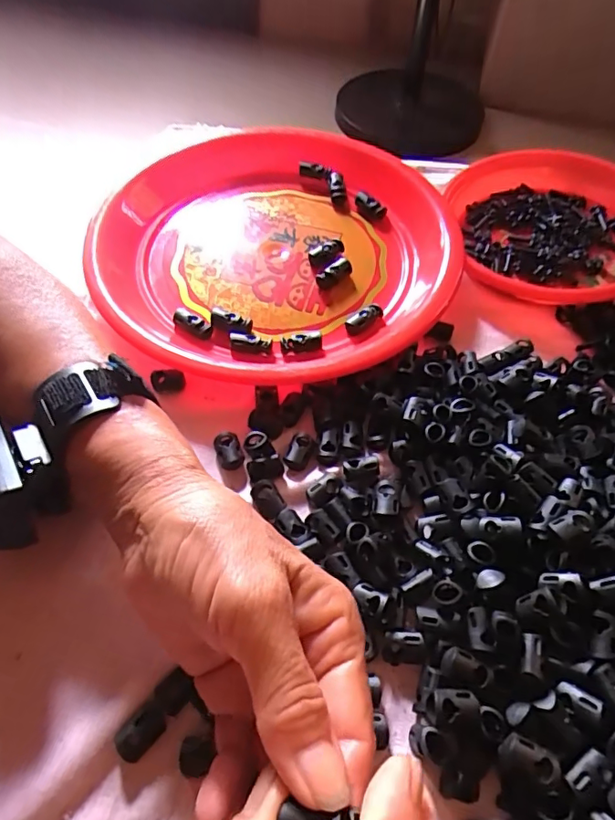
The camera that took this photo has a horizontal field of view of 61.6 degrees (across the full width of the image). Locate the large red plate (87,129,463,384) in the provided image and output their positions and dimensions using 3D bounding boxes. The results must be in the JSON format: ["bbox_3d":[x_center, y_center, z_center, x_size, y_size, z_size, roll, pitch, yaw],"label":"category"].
[{"bbox_3d":[-0.026,-0.121,0.373,0.253,0.028,0.255,1,56,-1],"label":"large red plate"}]

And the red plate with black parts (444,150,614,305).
[{"bbox_3d":[0.184,-0.139,0.389,0.154,0.048,0.150,1,56,-1],"label":"red plate with black parts"}]

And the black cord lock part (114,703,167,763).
[{"bbox_3d":[-0.071,0.137,0.219,0.014,0.006,0.021,37,63,21],"label":"black cord lock part"}]

